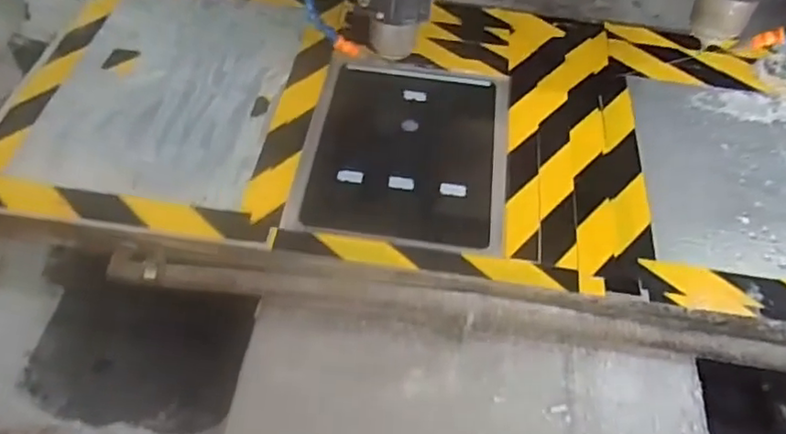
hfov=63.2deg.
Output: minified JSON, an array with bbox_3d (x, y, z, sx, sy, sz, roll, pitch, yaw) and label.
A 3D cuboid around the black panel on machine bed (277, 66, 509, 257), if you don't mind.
[{"bbox_3d":[0.018,-0.087,0.777,0.240,0.004,0.288,8,52,2],"label":"black panel on machine bed"}]

